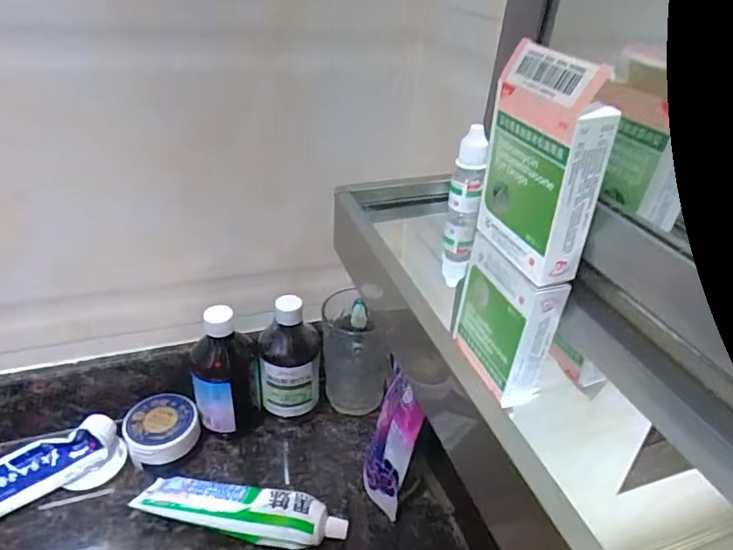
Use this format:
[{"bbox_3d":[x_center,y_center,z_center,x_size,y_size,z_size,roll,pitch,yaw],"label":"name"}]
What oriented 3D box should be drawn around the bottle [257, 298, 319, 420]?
[{"bbox_3d":[-0.080,0.088,0.539,0.059,0.142,0.061,0,34,-7],"label":"bottle"}]

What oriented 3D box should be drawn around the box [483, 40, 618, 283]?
[{"bbox_3d":[0.088,-0.057,0.266,0.024,0.103,0.068,-9,36,-20],"label":"box"}]

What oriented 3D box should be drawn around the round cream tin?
[{"bbox_3d":[-0.202,0.154,0.514,0.067,0.039,0.060,-15,39,-26],"label":"round cream tin"}]

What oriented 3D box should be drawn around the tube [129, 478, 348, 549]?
[{"bbox_3d":[-0.108,0.210,0.455,0.176,0.030,0.038,7,34,3],"label":"tube"}]

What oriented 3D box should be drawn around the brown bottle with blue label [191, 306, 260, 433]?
[{"bbox_3d":[-0.140,0.099,0.513,0.060,0.147,0.056,-7,36,-17],"label":"brown bottle with blue label"}]

